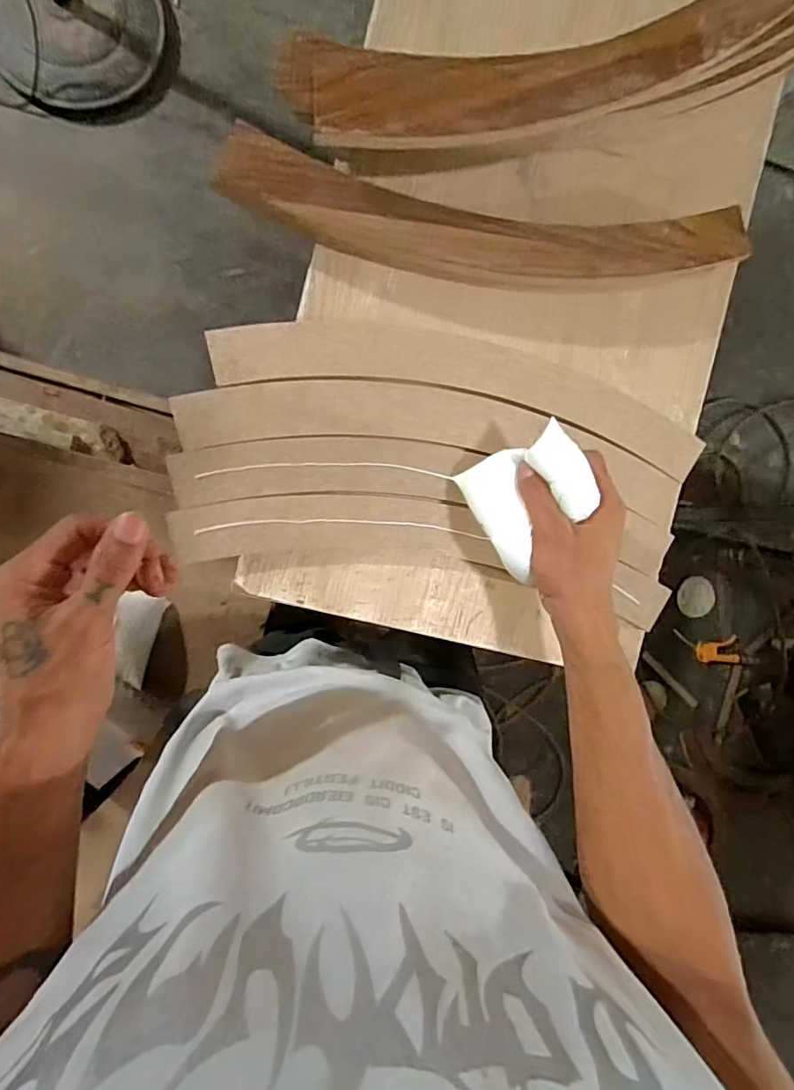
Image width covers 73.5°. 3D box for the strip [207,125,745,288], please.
[{"bbox_3d":[0.080,-0.265,0.442,0.435,0.041,0.081,5,92,-8],"label":"strip"}]

